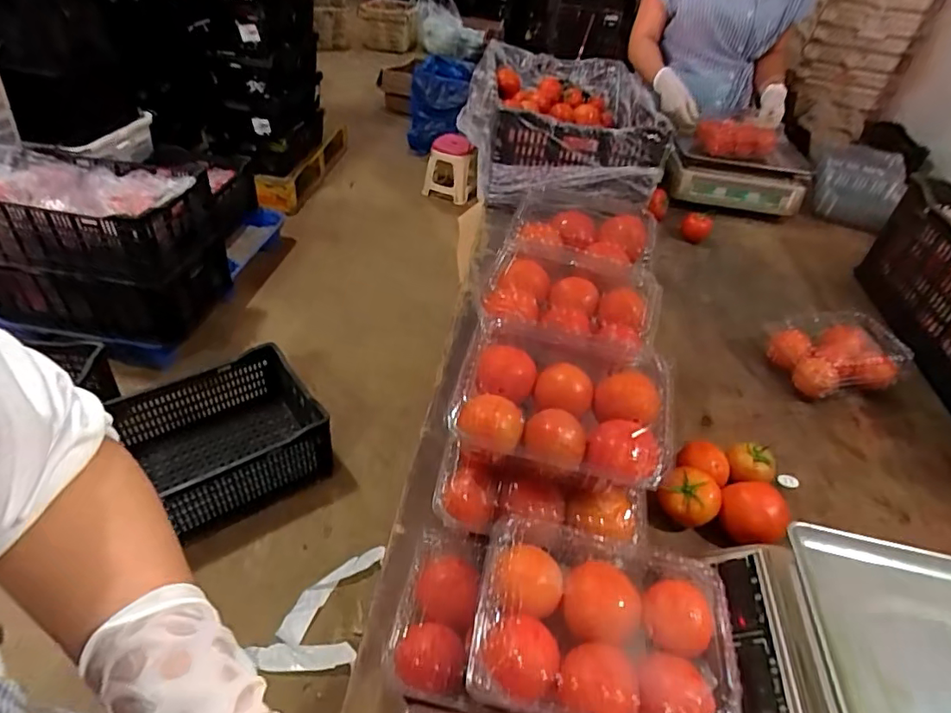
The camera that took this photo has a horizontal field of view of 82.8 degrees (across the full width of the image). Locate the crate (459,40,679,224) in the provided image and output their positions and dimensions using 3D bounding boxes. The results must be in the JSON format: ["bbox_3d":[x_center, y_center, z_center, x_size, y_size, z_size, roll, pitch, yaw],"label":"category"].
[{"bbox_3d":[0.213,-0.595,1.399,0.443,0.202,0.620,-3,42,-12],"label":"crate"}]

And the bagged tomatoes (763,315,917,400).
[{"bbox_3d":[0.601,-0.003,0.909,0.200,0.079,0.181,-24,50,-31],"label":"bagged tomatoes"}]

